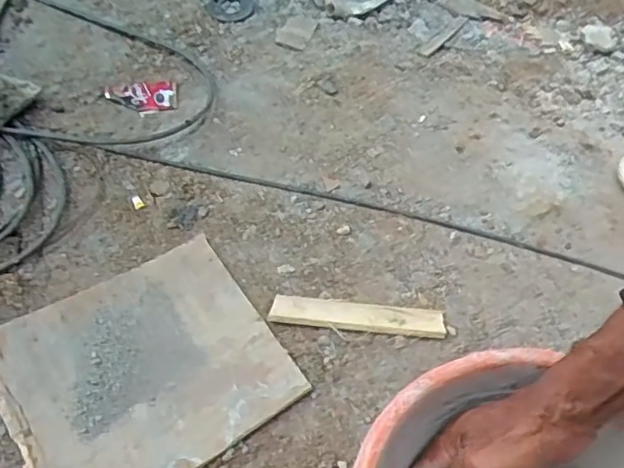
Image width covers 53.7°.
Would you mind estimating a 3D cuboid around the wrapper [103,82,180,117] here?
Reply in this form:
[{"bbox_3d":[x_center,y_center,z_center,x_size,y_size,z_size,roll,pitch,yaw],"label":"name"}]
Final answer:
[{"bbox_3d":[-0.270,-0.218,0.972,0.109,0.019,0.068,-8,53,-8],"label":"wrapper"}]

